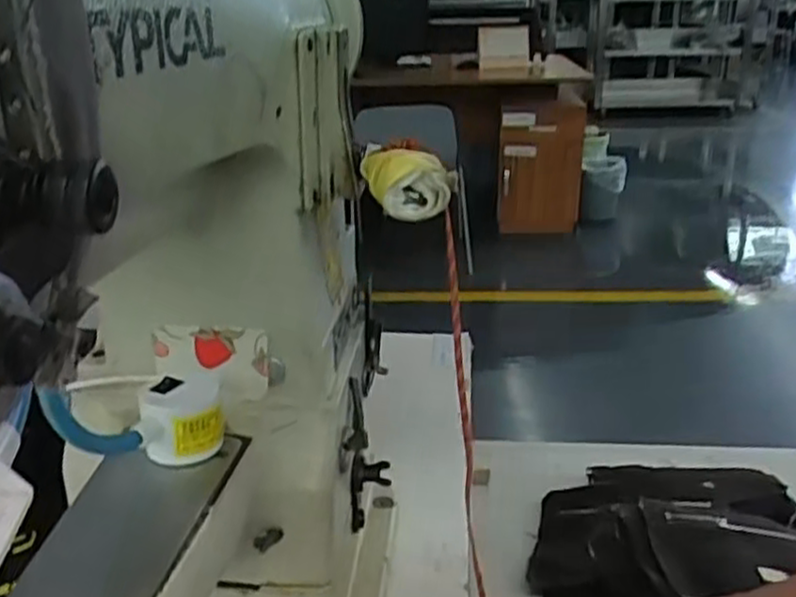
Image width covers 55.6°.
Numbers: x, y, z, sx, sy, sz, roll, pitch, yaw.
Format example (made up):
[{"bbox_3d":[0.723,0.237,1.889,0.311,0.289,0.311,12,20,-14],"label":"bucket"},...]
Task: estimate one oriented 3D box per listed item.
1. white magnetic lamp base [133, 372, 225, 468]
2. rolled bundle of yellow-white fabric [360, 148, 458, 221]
[{"bbox_3d":[-0.100,0.057,0.351,0.036,0.035,0.028,-6,23,-13],"label":"white magnetic lamp base"},{"bbox_3d":[0.005,-0.058,0.369,0.046,0.030,0.043,-1,22,1],"label":"rolled bundle of yellow-white fabric"}]

